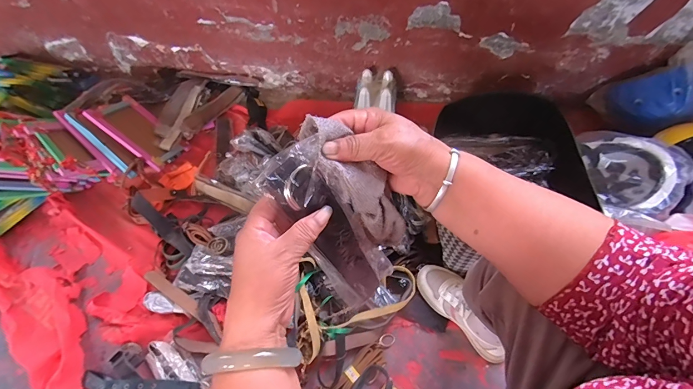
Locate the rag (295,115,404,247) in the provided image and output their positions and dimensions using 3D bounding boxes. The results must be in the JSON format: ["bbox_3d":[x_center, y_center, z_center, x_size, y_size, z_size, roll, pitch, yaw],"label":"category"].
[{"bbox_3d":[0.014,-0.006,0.322,0.046,0.037,0.156,-47,116,-22],"label":"rag"}]

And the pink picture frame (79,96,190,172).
[{"bbox_3d":[-0.561,-0.172,0.952,0.210,0.017,0.154,43,28,-16],"label":"pink picture frame"}]

